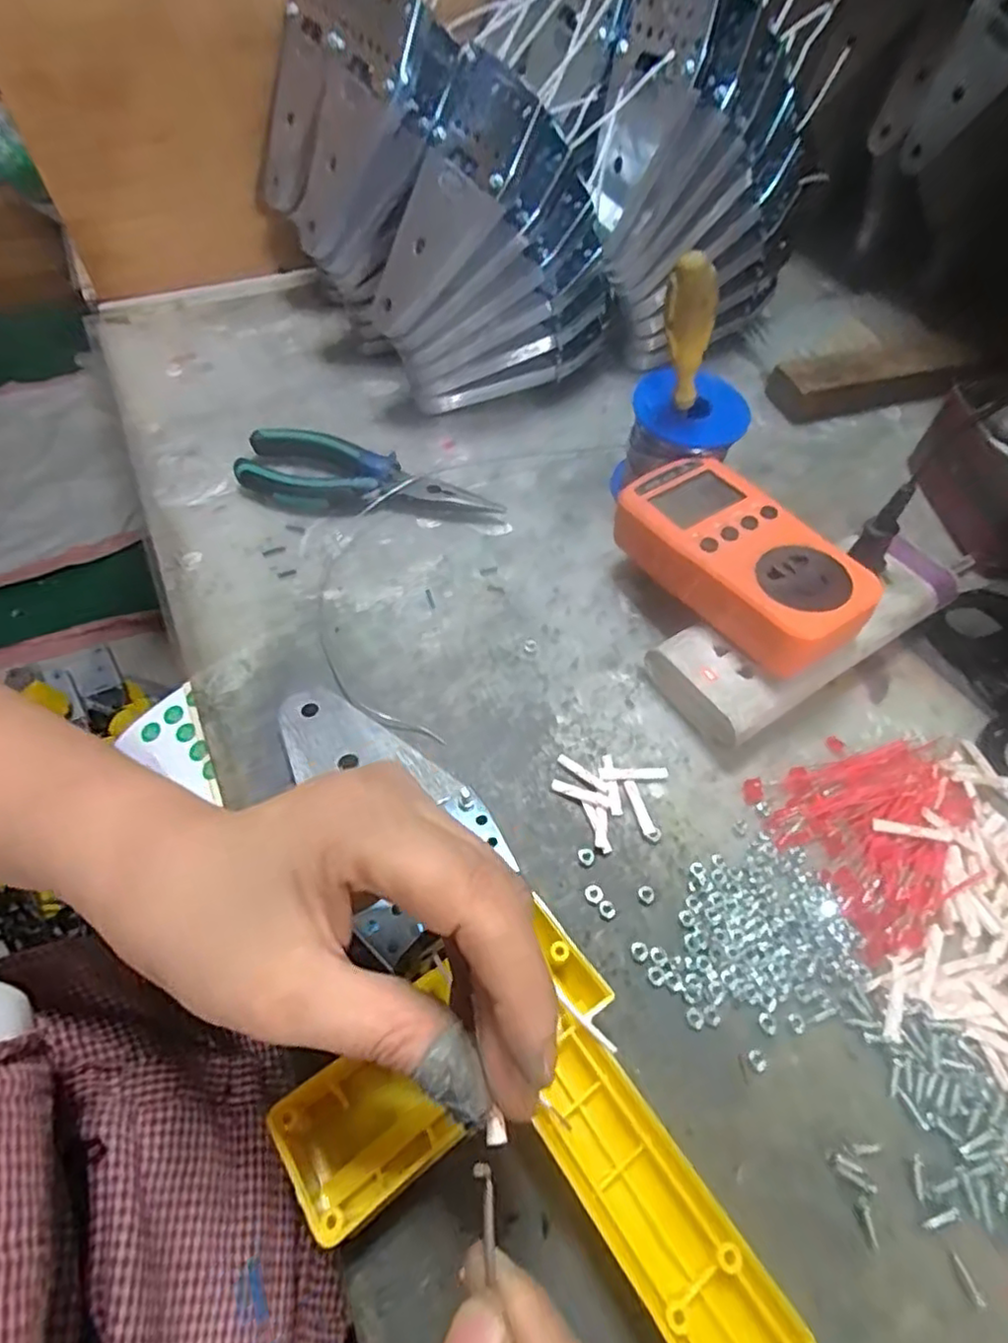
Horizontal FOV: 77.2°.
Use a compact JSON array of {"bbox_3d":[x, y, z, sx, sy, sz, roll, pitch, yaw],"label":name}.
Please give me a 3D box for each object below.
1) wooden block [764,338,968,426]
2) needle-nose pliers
[{"bbox_3d":[0.267,-0.214,0.460,0.139,0.021,0.043,-12,60,-9],"label":"wooden block"},{"bbox_3d":[-0.080,-0.120,0.386,0.154,0.021,0.045,6,59,1],"label":"needle-nose pliers"}]

